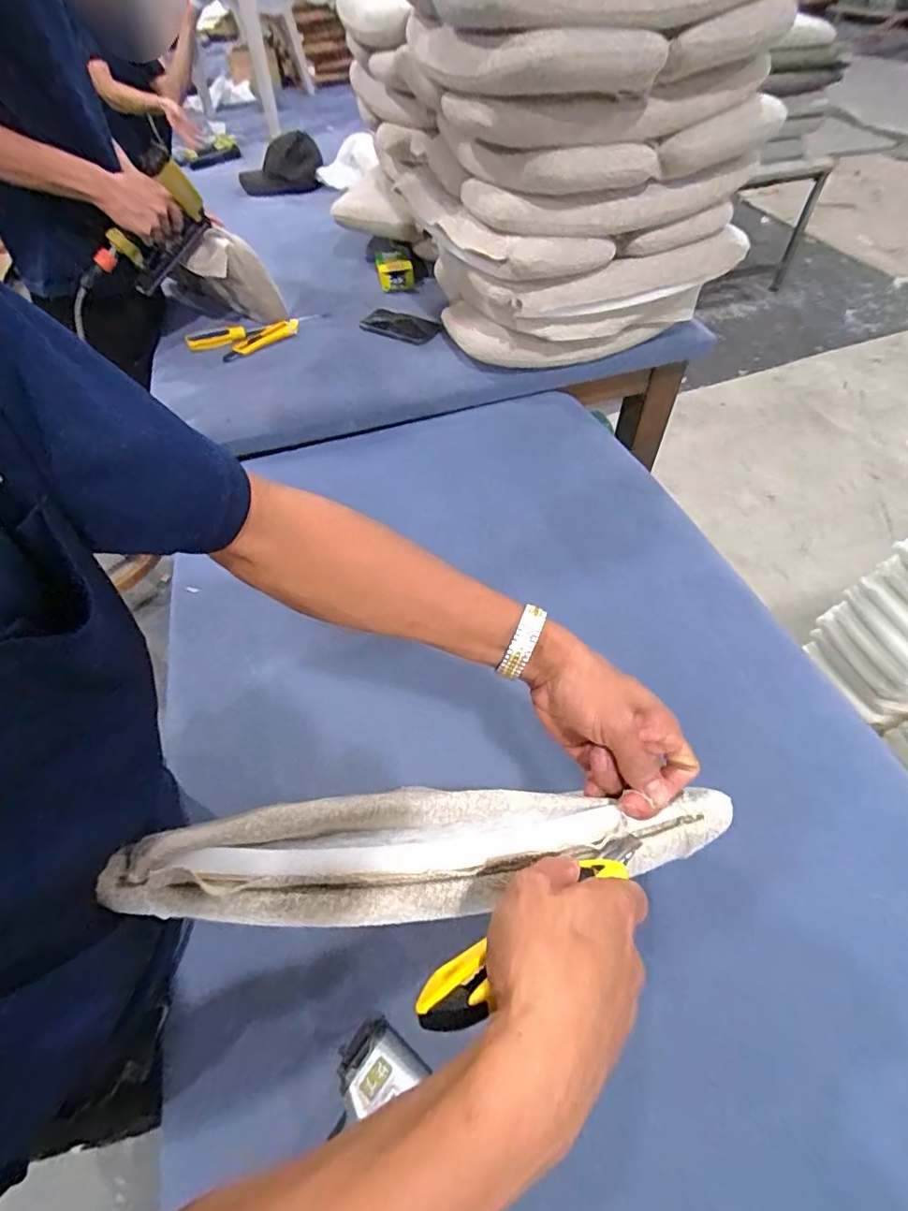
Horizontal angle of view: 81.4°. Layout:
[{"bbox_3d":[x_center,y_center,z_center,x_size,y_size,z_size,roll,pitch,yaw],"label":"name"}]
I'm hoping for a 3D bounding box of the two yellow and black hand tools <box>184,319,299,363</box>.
[{"bbox_3d":[-0.436,-0.556,1.096,0.216,0.030,0.095,-25,56,-15],"label":"two yellow and black hand tools"}]

